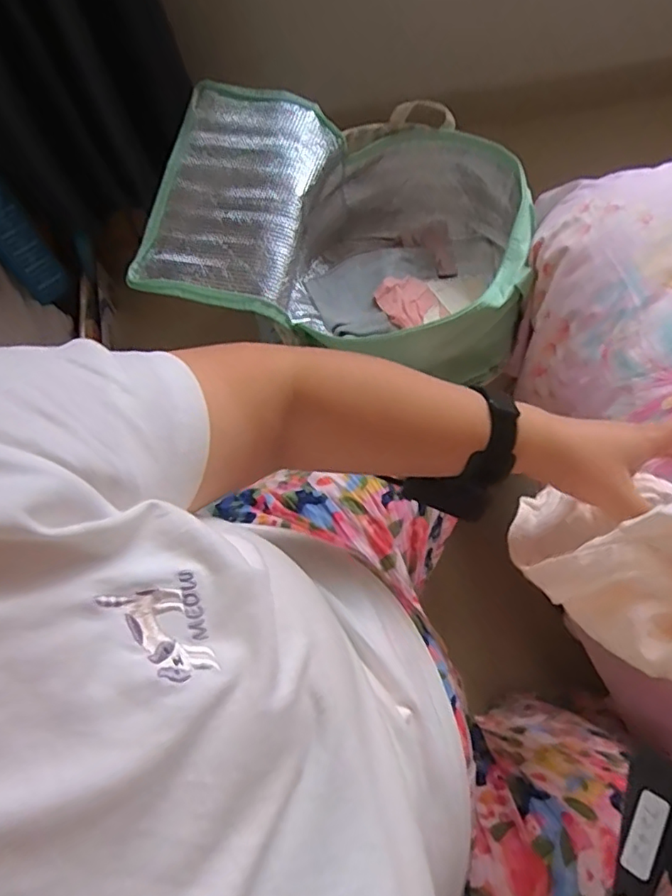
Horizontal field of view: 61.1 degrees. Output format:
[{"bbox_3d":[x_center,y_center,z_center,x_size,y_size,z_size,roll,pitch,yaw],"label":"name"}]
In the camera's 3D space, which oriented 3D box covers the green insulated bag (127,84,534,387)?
[{"bbox_3d":[0.009,-0.296,0.831,0.508,0.232,0.373,7,74,4],"label":"green insulated bag"}]

